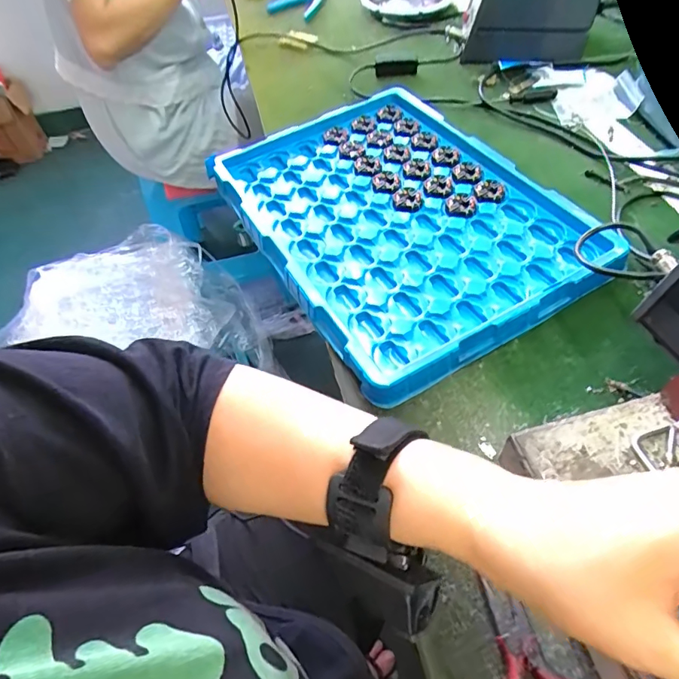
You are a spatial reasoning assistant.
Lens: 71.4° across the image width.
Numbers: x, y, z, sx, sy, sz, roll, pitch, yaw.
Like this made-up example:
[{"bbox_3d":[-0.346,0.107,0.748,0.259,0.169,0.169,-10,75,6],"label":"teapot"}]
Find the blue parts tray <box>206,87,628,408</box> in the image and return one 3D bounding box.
[{"bbox_3d":[0.058,-0.137,0.490,0.279,0.025,0.372,-28,55,-14],"label":"blue parts tray"}]

